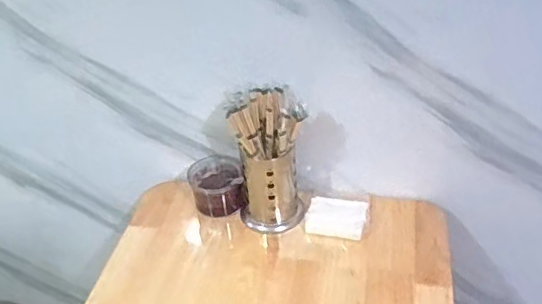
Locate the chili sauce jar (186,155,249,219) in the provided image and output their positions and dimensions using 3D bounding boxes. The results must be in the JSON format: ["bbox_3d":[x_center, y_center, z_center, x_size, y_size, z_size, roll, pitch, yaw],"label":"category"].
[{"bbox_3d":[-0.106,0.070,1.140,0.105,0.088,0.093,-14,38,-11],"label":"chili sauce jar"}]

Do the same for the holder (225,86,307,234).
[{"bbox_3d":[-0.002,0.019,1.063,0.122,0.269,0.115,-11,38,-7],"label":"holder"}]

